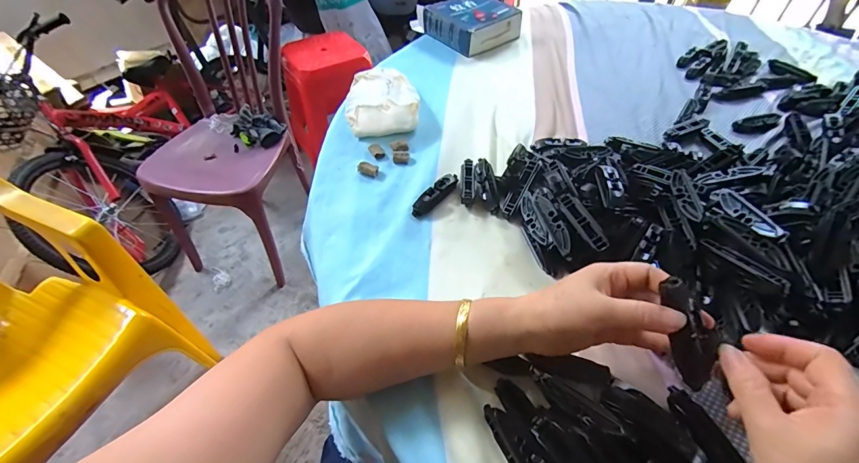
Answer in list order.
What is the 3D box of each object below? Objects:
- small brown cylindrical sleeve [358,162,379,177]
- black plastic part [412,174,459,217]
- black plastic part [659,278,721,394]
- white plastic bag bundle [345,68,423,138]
[{"bbox_3d":[-0.082,-0.084,0.520,0.026,0.014,0.014,15,51,12],"label":"small brown cylindrical sleeve"},{"bbox_3d":[0.008,-0.048,0.484,0.020,0.018,0.078,30,56,23],"label":"black plastic part"},{"bbox_3d":[0.185,0.072,0.274,0.022,0.016,0.077,-14,90,-12],"label":"black plastic part"},{"bbox_3d":[-0.073,-0.209,0.604,0.107,0.040,0.143,-3,49,-3],"label":"white plastic bag bundle"}]

